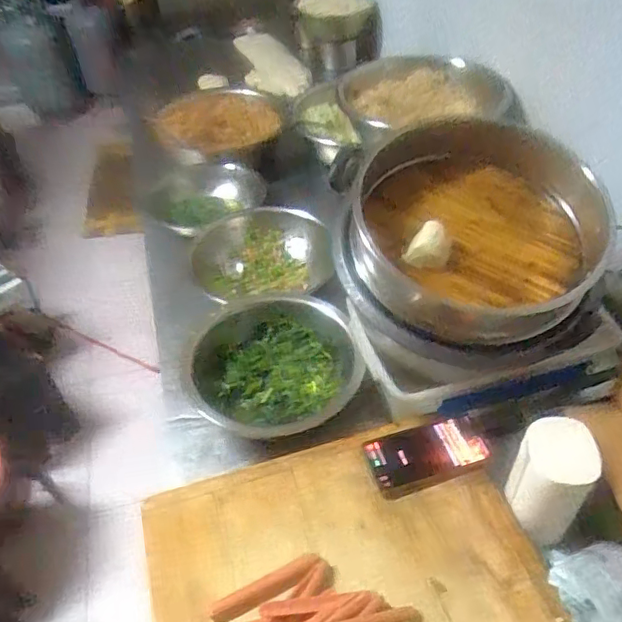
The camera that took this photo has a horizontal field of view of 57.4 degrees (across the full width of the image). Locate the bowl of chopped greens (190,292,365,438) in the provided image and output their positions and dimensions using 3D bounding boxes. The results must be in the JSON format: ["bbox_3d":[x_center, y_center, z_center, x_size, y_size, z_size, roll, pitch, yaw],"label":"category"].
[{"bbox_3d":[-0.060,0.085,0.891,0.257,0.075,0.229,-13,45,-9],"label":"bowl of chopped greens"}]

